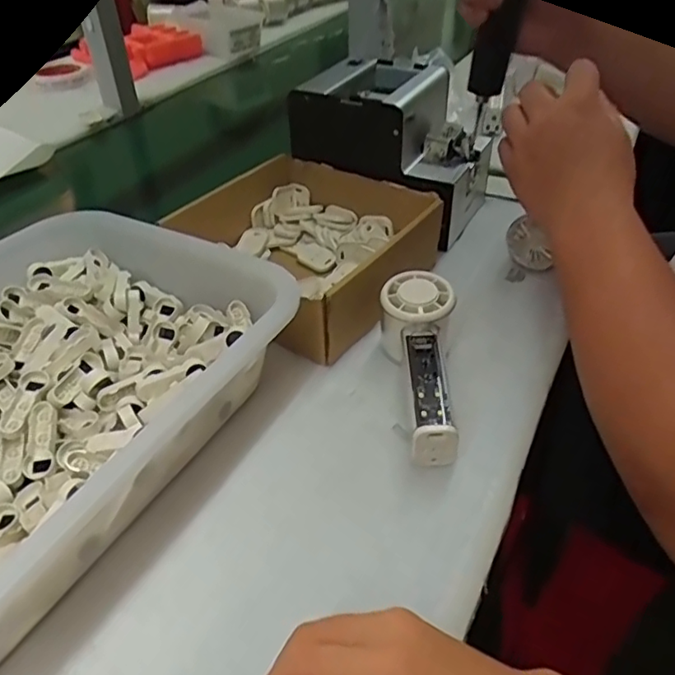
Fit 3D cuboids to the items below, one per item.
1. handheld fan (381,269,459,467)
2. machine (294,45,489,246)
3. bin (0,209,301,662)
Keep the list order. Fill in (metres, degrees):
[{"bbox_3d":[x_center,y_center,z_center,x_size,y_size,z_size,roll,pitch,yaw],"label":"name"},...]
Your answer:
[{"bbox_3d":[0.058,0.019,0.434,0.052,0.060,0.148,2,40,5],"label":"handheld fan"},{"bbox_3d":[0.061,-0.202,0.622,0.188,0.132,0.144,23,46,27],"label":"machine"},{"bbox_3d":[-0.231,0.041,0.401,0.278,0.081,0.349,21,45,25],"label":"bin"}]

